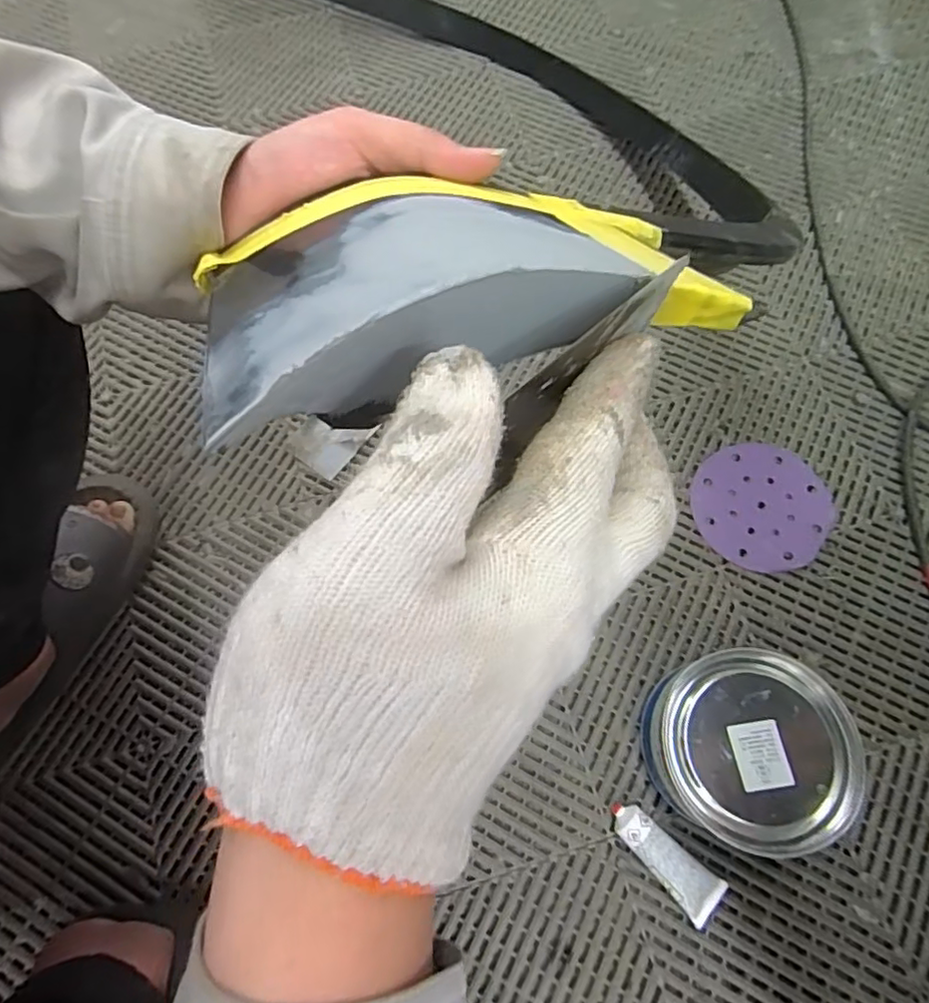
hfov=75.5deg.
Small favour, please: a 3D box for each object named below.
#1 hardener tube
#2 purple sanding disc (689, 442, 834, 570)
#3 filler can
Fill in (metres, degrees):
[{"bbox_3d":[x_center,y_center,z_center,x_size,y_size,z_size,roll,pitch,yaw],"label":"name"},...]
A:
[{"bbox_3d":[0.176,0.311,0.526,0.039,0.025,0.110,-40,74,-12],"label":"hardener tube"},{"bbox_3d":[0.313,0.004,0.633,0.136,0.004,0.137,-3,70,8],"label":"purple sanding disc"},{"bbox_3d":[0.237,0.208,0.514,0.143,0.096,0.145,0,71,1],"label":"filler can"}]

